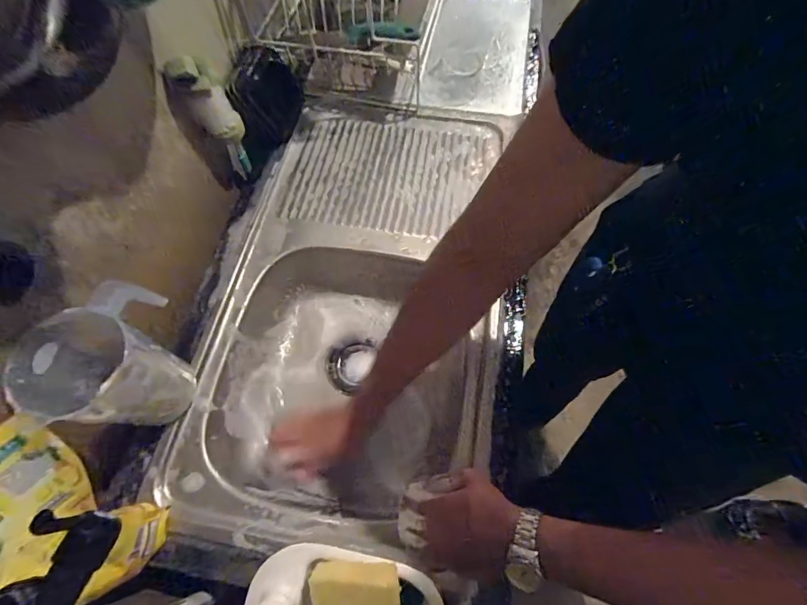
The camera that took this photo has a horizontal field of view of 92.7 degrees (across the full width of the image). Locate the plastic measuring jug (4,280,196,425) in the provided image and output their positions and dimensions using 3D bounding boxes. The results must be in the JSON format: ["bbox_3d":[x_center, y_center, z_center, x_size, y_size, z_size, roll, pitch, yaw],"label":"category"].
[{"bbox_3d":[-0.328,0.073,0.457,0.112,0.170,0.141,-9,66,-3],"label":"plastic measuring jug"}]

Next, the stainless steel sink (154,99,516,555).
[{"bbox_3d":[-0.082,-0.023,0.632,0.391,0.151,0.724,14,72,5],"label":"stainless steel sink"}]

